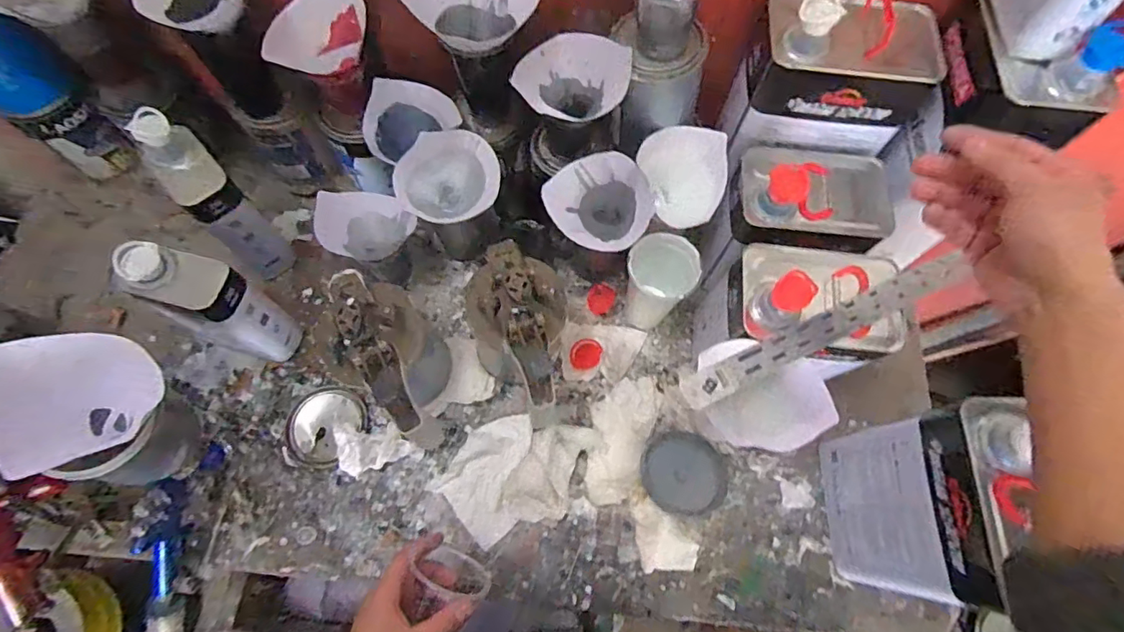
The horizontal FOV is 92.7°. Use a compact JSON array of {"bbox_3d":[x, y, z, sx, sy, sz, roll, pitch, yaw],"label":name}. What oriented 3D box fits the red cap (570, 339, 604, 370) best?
[{"bbox_3d":[0.031,0.050,0.709,0.041,0.008,0.041,0,88,4],"label":"red cap"}]

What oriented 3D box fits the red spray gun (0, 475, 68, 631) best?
[{"bbox_3d":[-0.584,0.277,0.570,0.052,0.106,0.256,16,113,5],"label":"red spray gun"}]

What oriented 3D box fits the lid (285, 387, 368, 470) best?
[{"bbox_3d":[-0.296,0.138,0.670,0.097,0.015,0.097,0,70,-1],"label":"lid"}]

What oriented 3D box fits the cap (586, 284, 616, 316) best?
[{"bbox_3d":[0.054,-0.023,0.742,0.035,0.011,0.040,29,72,9],"label":"cap"}]

